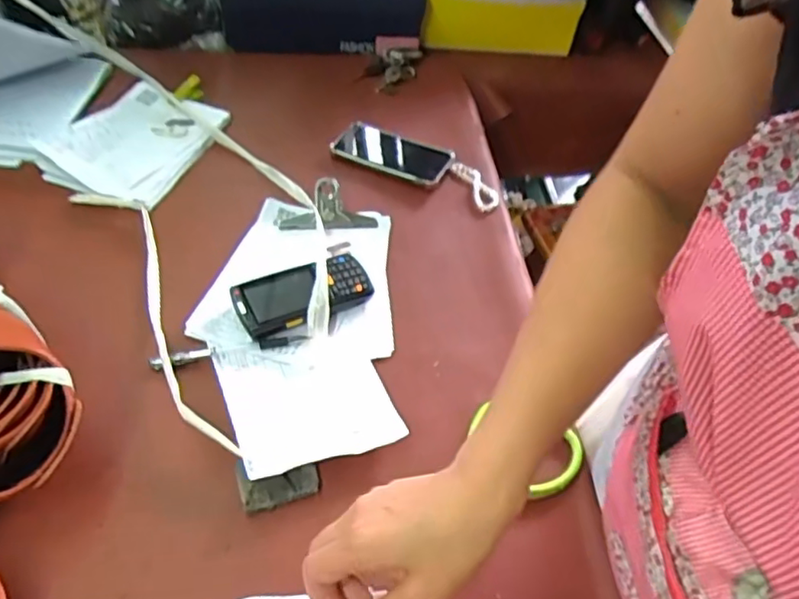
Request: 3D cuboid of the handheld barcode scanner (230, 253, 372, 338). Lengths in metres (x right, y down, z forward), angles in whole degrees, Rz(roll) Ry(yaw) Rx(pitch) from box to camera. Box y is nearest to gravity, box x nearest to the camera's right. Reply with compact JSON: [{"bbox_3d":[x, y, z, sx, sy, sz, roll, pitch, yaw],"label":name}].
[{"bbox_3d":[-0.106,-0.006,0.659,0.143,0.026,0.070,-23,56,-23],"label":"handheld barcode scanner"}]

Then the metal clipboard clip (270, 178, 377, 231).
[{"bbox_3d":[-0.091,-0.117,0.749,0.121,0.040,0.048,-1,50,-6],"label":"metal clipboard clip"}]

